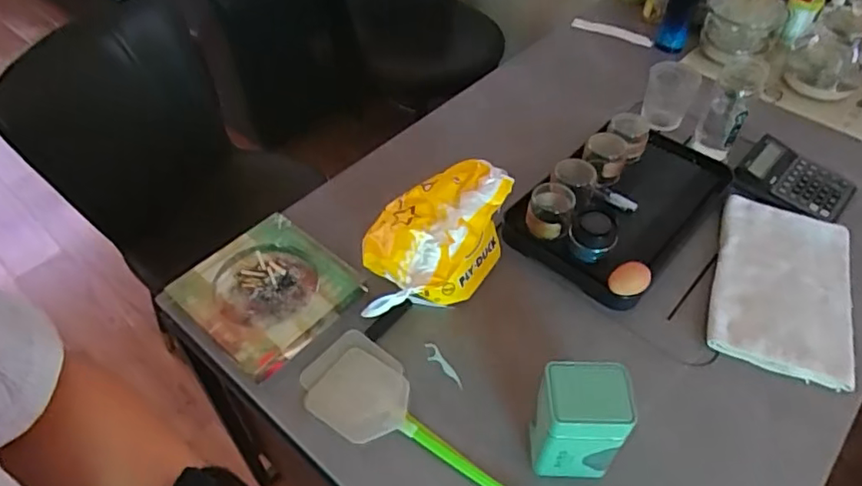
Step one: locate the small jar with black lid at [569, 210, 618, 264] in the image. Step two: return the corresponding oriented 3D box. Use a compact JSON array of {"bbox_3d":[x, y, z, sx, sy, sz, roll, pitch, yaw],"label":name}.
[{"bbox_3d":[0.240,-0.008,0.898,0.059,0.059,0.062,1,49,-1],"label":"small jar with black lid"}]

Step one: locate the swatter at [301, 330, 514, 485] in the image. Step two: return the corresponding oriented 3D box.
[{"bbox_3d":[0.056,0.256,0.713,0.493,0.022,0.120,26,56,21],"label":"swatter"}]

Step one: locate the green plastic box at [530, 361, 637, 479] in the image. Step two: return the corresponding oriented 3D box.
[{"bbox_3d":[0.163,0.207,0.681,0.091,0.162,0.078,4,49,2],"label":"green plastic box"}]

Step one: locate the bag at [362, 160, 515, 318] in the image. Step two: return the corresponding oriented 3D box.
[{"bbox_3d":[-0.001,0.007,0.853,0.253,0.138,0.133,-36,59,-27],"label":"bag"}]

